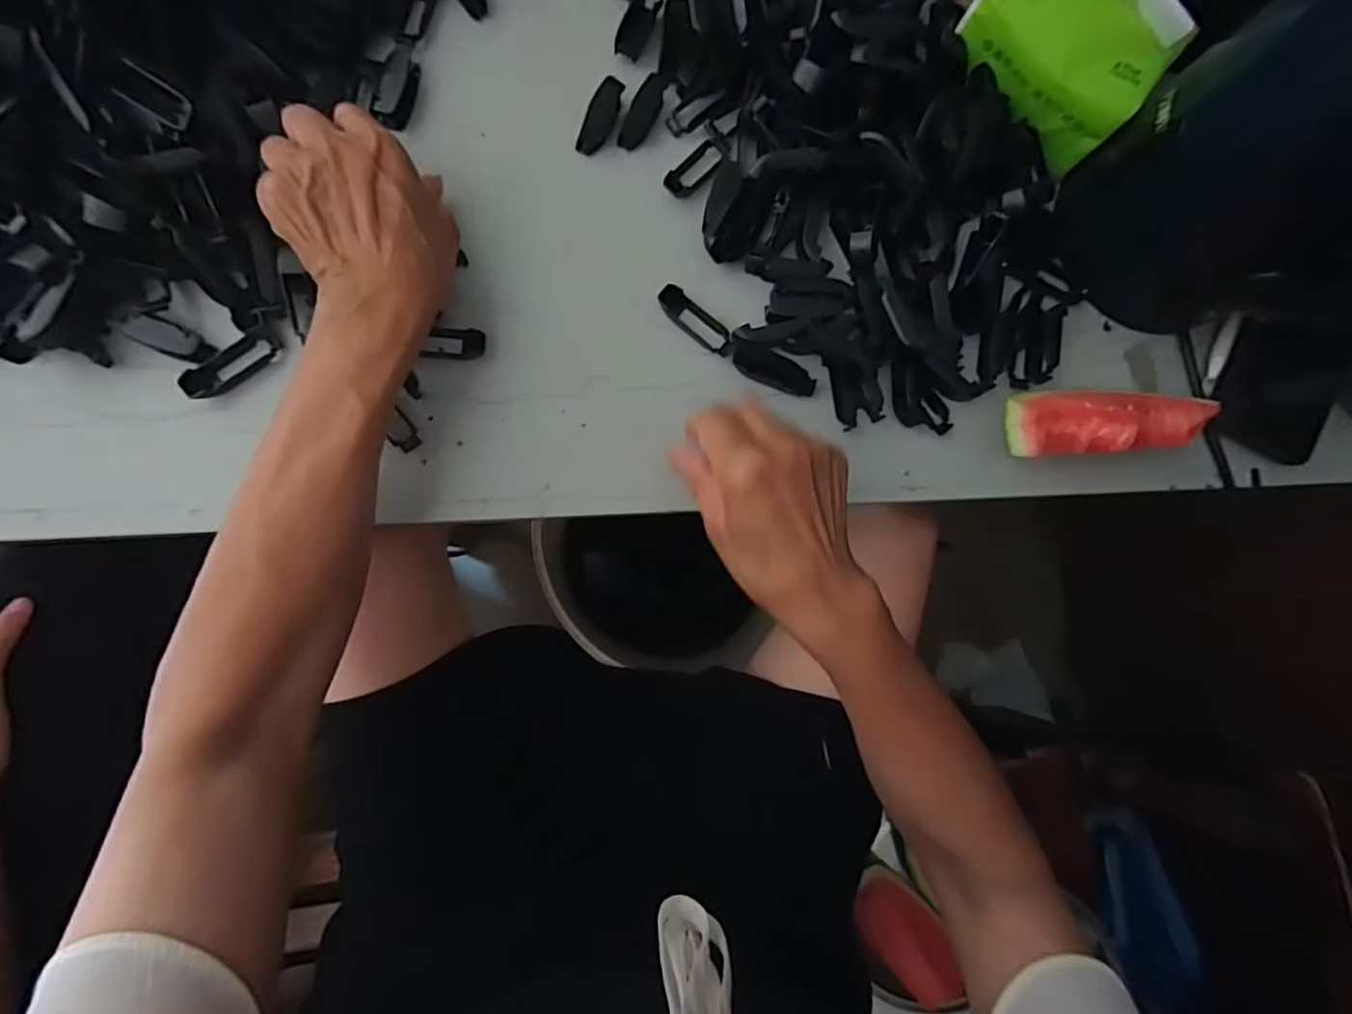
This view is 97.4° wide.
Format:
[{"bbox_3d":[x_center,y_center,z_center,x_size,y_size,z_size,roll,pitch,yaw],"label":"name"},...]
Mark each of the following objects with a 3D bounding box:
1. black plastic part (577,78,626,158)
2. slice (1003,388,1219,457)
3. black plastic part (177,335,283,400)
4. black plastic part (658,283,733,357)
[{"bbox_3d":[-0.048,-0.253,0.384,0.016,0.013,0.048,22,81,-3],"label":"black plastic part"},{"bbox_3d":[0.271,-0.054,0.378,0.132,0.042,0.045,-2,83,-6],"label":"slice"},{"bbox_3d":[-0.258,-0.082,0.345,0.052,0.014,0.019,-37,88,-9],"label":"black plastic part"},{"bbox_3d":[0.013,-0.119,0.380,0.056,0.010,0.018,36,81,-1],"label":"black plastic part"}]

